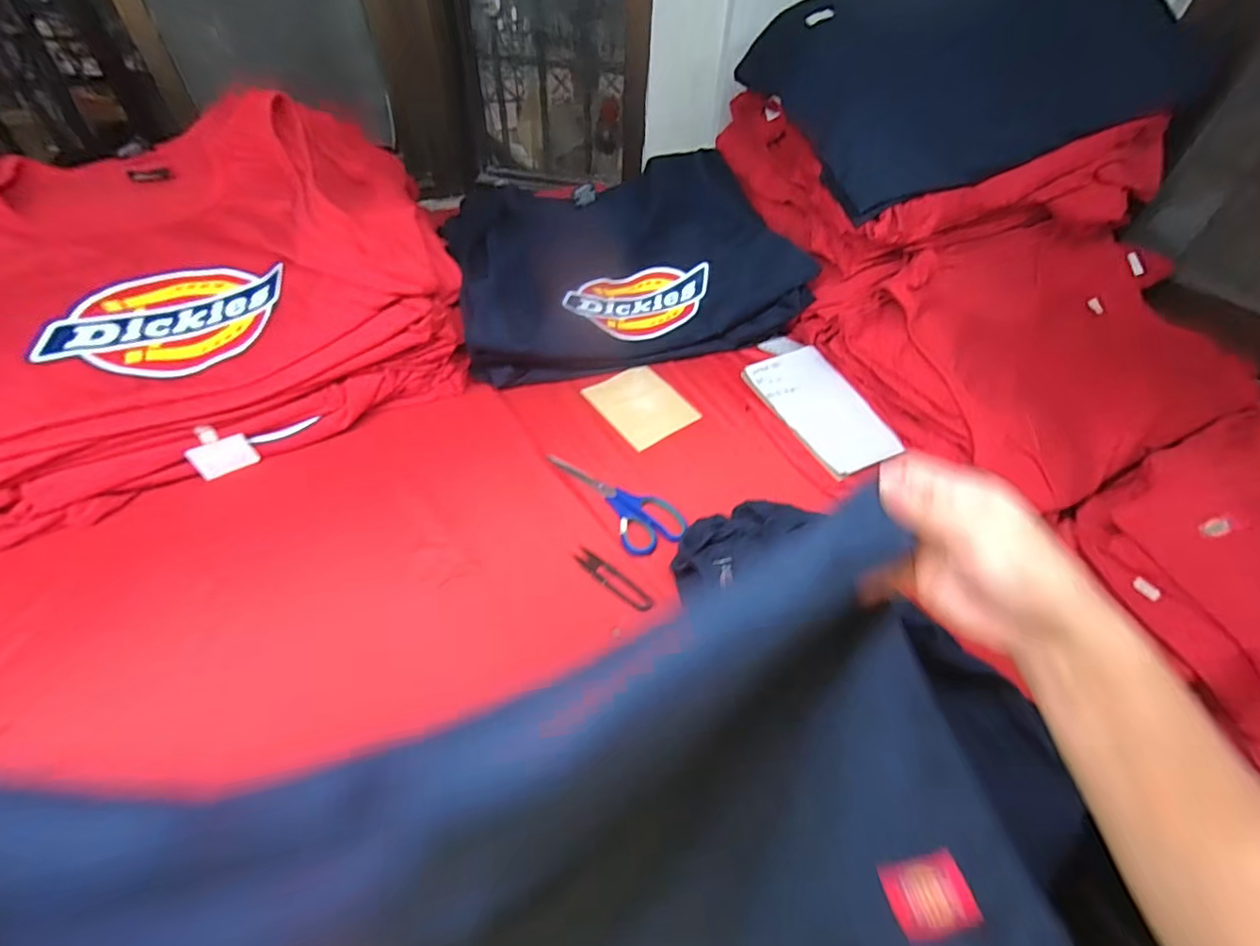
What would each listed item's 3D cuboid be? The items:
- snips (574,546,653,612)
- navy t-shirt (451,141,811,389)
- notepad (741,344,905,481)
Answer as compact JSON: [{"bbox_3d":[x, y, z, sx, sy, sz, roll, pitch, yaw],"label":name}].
[{"bbox_3d":[-0.018,0.110,0.547,0.094,0.010,0.021,32,53,22],"label":"snips"},{"bbox_3d":[-0.012,-0.298,0.784,0.472,0.129,0.341,-11,50,-14],"label":"navy t-shirt"},{"bbox_3d":[0.259,-0.090,0.709,0.130,0.009,0.207,-21,59,-18],"label":"notepad"}]

